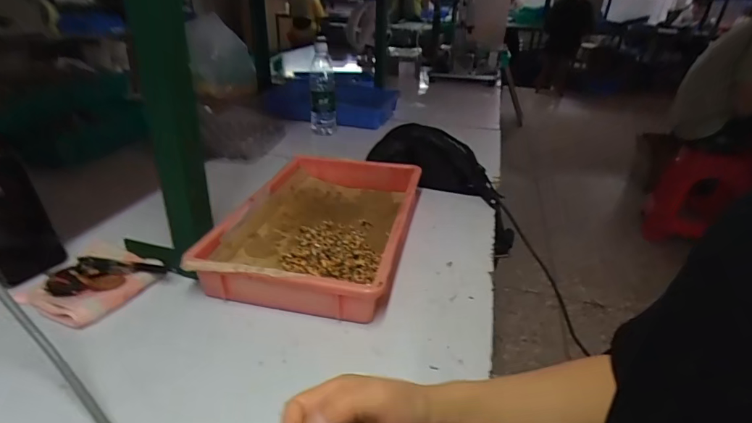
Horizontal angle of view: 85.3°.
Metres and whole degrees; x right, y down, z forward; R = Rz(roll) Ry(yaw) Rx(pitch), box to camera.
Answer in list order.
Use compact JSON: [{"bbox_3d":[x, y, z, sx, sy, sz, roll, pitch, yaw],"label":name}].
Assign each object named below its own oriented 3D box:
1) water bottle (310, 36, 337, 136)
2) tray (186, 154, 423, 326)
[{"bbox_3d":[-0.141,-0.321,1.084,0.068,0.217,0.064,-1,29,-6],"label":"water bottle"},{"bbox_3d":[-0.071,0.015,0.625,0.240,0.064,0.357,8,29,10],"label":"tray"}]

